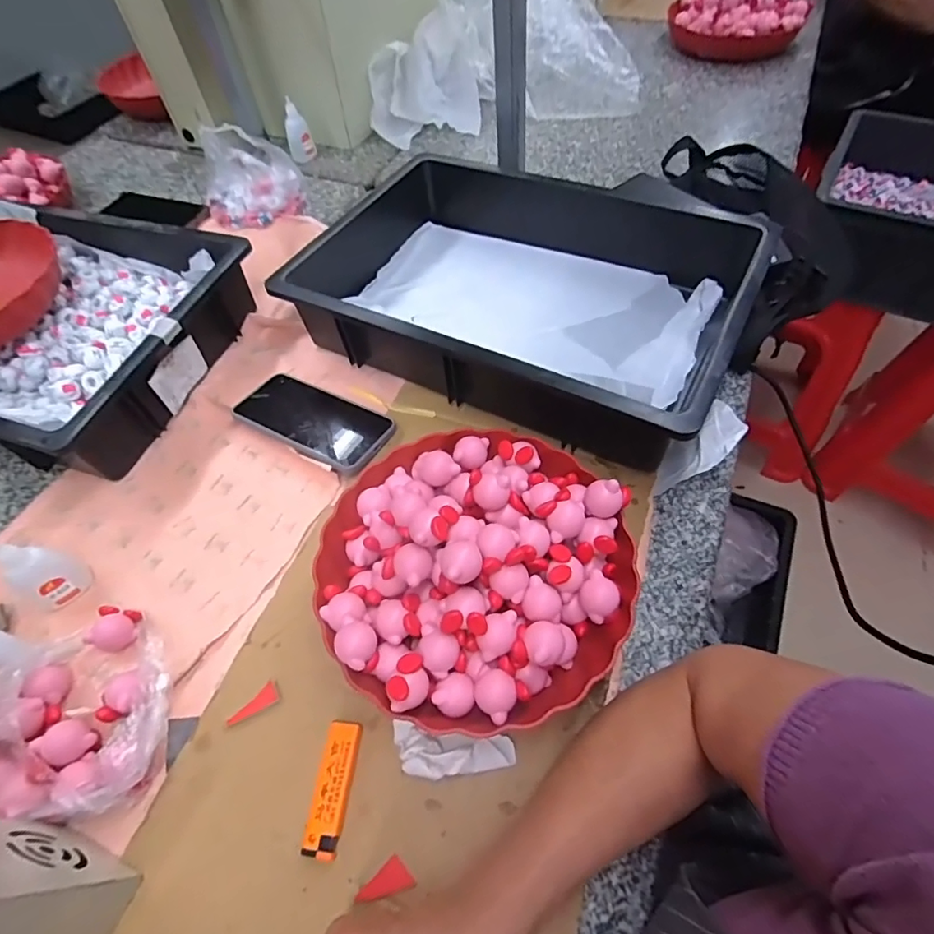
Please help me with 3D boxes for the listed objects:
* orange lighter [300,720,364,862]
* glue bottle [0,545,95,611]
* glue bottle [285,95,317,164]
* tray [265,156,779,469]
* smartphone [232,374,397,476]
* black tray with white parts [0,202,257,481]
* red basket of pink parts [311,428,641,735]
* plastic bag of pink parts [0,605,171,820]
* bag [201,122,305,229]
[{"bbox_3d":[-0.091,0.220,0.359,0.023,0.010,0.080,3,57,6],"label":"orange lighter"},{"bbox_3d":[-0.358,0.088,0.434,0.032,0.074,0.045,19,60,16],"label":"glue bottle"},{"bbox_3d":[-0.272,-0.541,0.839,0.039,0.078,0.036,-15,57,-5],"label":"glue bottle"},{"bbox_3d":[0.052,-0.203,0.579,0.455,0.095,0.316,23,61,18],"label":"tray"},{"bbox_3d":[-0.161,-0.050,0.544,0.170,0.011,0.083,22,52,20],"label":"smartphone"},{"bbox_3d":[-0.497,-0.165,0.610,0.421,0.092,0.308,14,59,13],"label":"black tray with white parts"},{"bbox_3d":[0.005,0.070,0.405,0.229,0.095,0.239,-2,56,3],"label":"red basket of pink parts"},{"bbox_3d":[-0.288,0.169,0.379,0.151,0.068,0.145,-1,56,4],"label":"plastic bag of pink parts"},{"bbox_3d":[-0.328,-0.443,0.783,0.144,0.082,0.160,-19,57,-8],"label":"bag"}]

